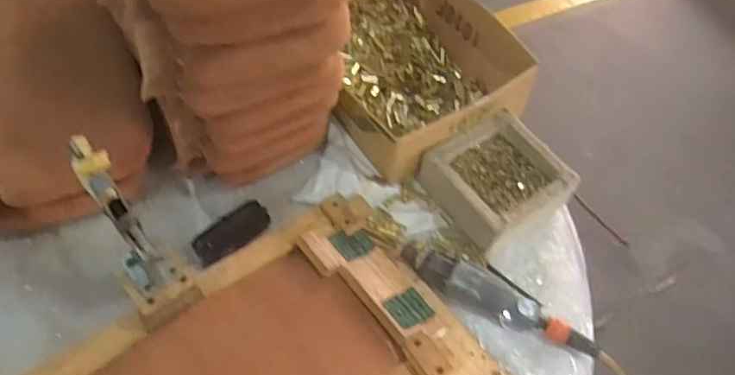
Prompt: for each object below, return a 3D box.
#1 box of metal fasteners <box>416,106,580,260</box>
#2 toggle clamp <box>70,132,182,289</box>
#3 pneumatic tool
[{"bbox_3d":[0.196,-0.011,0.855,0.176,0.063,0.165,-29,63,-22],"label":"box of metal fasteners"},{"bbox_3d":[-0.242,0.046,0.580,0.047,0.198,0.119,-33,65,-23],"label":"toggle clamp"},{"bbox_3d":[0.179,0.151,0.779,0.289,0.052,0.065,24,58,11],"label":"pneumatic tool"}]

